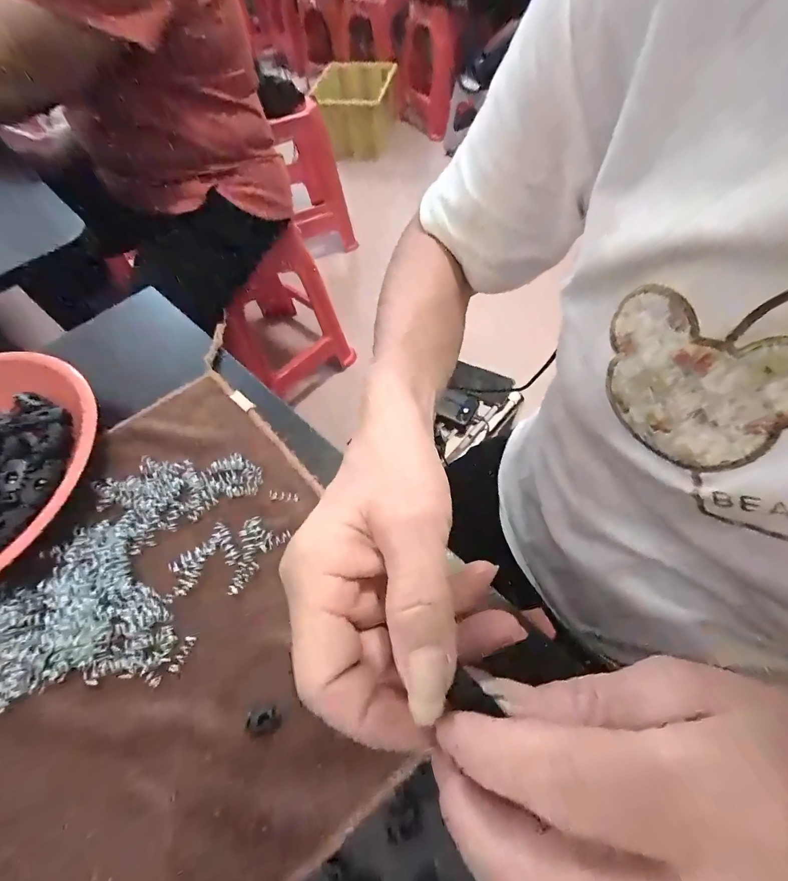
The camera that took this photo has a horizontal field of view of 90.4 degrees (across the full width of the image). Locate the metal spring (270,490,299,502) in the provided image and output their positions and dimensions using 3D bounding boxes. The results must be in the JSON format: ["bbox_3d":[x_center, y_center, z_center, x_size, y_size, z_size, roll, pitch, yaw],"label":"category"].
[{"bbox_3d":[-0.069,0.035,0.245,0.017,0.005,0.006,1,59,-2],"label":"metal spring"}]

